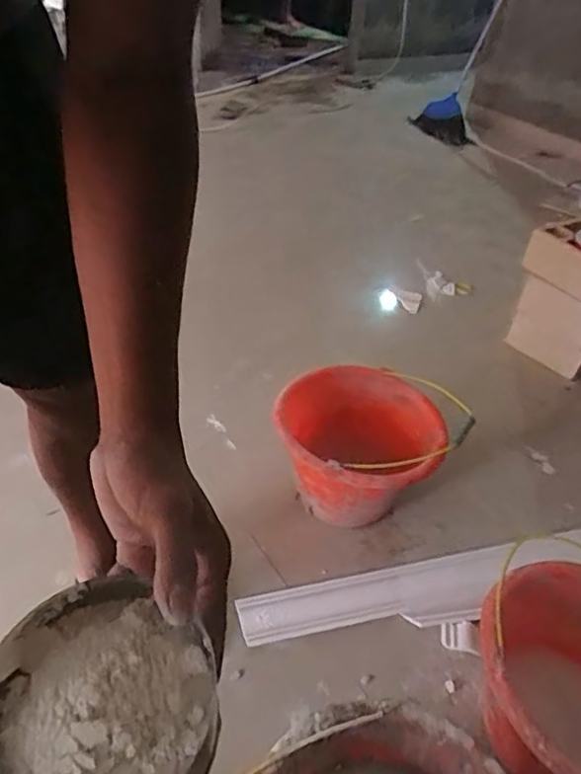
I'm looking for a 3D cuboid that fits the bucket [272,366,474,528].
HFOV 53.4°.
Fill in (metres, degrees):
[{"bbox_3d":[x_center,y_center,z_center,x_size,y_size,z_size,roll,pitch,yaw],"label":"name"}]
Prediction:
[{"bbox_3d":[0.111,0.116,1.048,0.302,0.209,0.278,4,41,-3],"label":"bucket"}]

